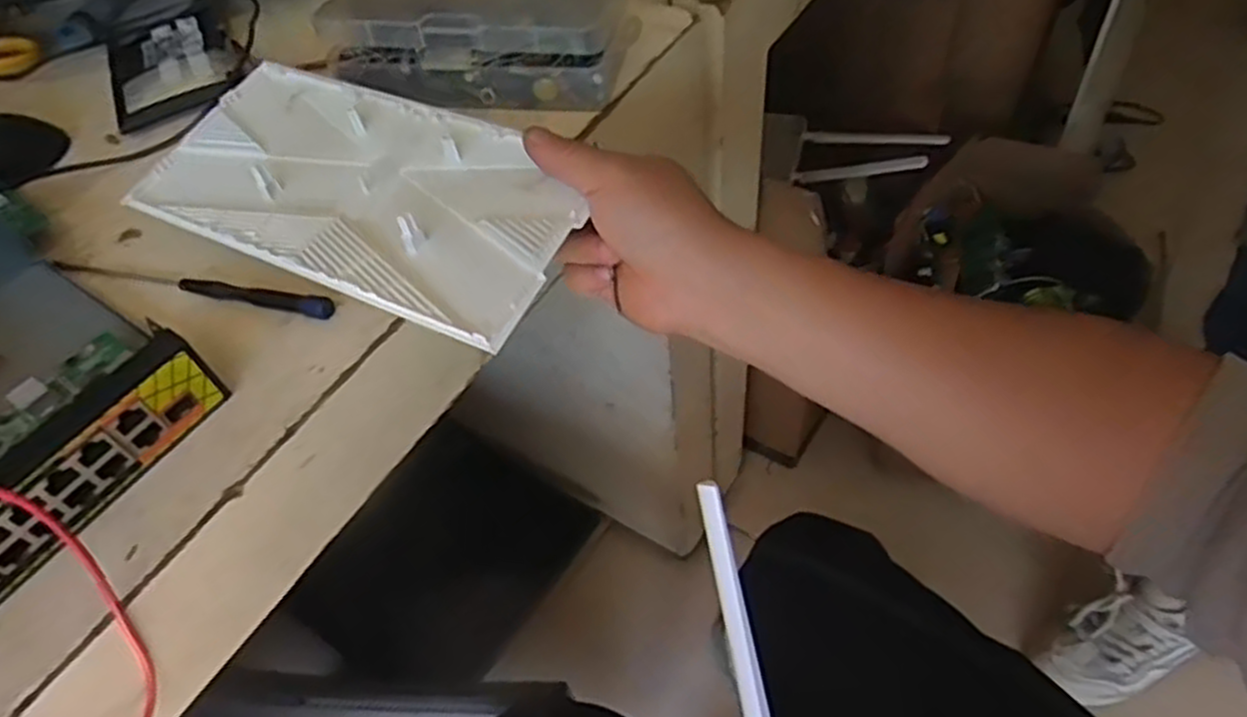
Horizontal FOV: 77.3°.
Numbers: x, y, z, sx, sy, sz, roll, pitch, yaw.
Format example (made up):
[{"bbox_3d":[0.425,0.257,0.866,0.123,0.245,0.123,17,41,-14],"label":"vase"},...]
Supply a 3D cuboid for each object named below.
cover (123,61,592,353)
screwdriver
[{"bbox_3d":[-0.139,-0.091,0.415,0.246,0.017,0.123,26,59,21],"label":"cover"},{"bbox_3d":[-0.234,-0.040,0.419,0.174,0.008,0.011,11,55,12],"label":"screwdriver"}]

